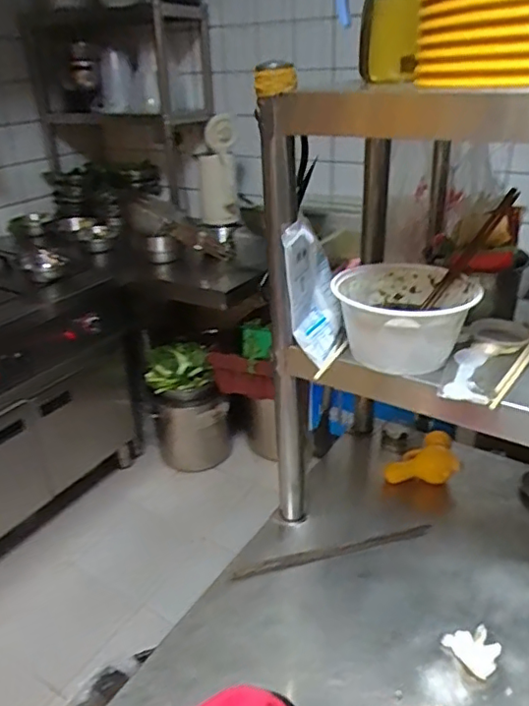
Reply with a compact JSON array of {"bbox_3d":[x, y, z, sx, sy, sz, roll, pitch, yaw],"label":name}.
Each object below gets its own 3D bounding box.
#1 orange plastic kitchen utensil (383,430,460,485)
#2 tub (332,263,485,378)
[{"bbox_3d":[0.249,0.166,0.905,0.109,0.060,0.096,3,28,10],"label":"orange plastic kitchen utensil"},{"bbox_3d":[0.163,-0.042,0.663,0.151,0.085,0.155,-2,28,1],"label":"tub"}]

